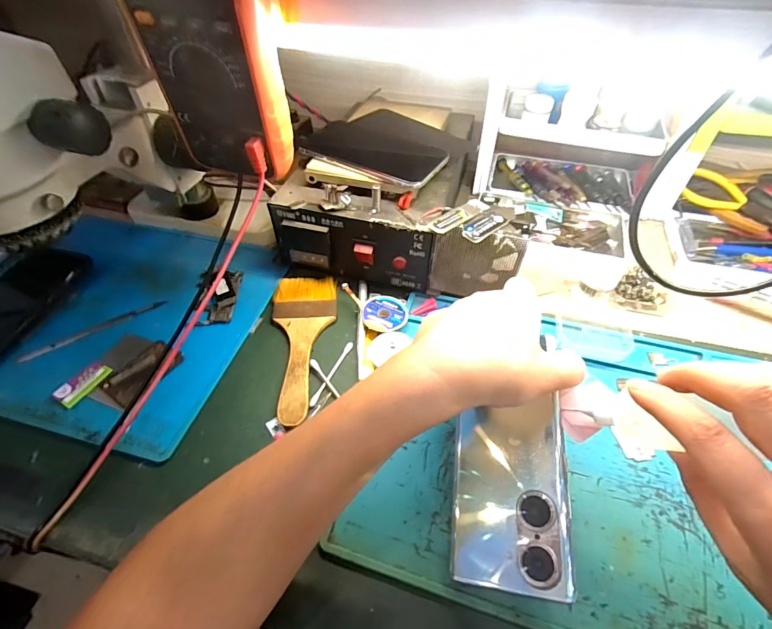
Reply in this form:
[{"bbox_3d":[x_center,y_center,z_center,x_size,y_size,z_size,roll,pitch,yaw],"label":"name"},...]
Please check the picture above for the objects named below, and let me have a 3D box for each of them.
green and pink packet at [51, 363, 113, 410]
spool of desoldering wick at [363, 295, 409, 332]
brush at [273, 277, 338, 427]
[{"bbox_3d":[-0.262,0.059,0.339,0.022,0.009,0.042,18,53,16],"label":"green and pink packet"},{"bbox_3d":[0.000,-0.001,0.382,0.042,0.010,0.043,-1,50,1],"label":"spool of desoldering wick"},{"bbox_3d":[-0.078,0.025,0.364,0.061,0.008,0.159,-4,50,-1],"label":"brush"}]

